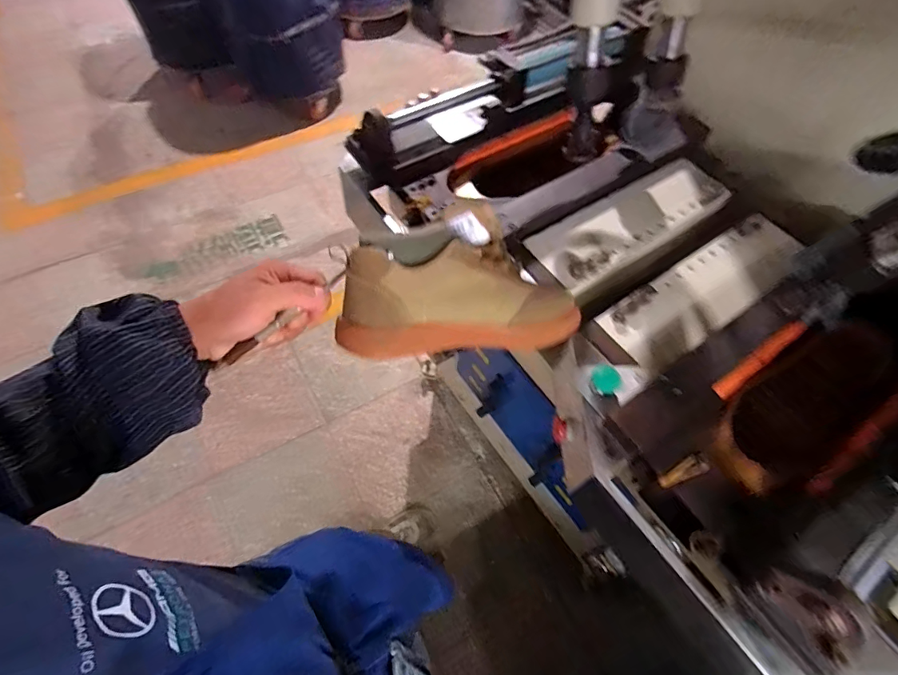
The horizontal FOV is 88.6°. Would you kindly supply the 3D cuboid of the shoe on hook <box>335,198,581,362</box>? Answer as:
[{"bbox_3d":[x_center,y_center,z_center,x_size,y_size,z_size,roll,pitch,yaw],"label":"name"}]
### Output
[{"bbox_3d":[0.014,-0.062,0.496,0.273,0.088,0.151,-5,99,-25],"label":"shoe on hook"}]

